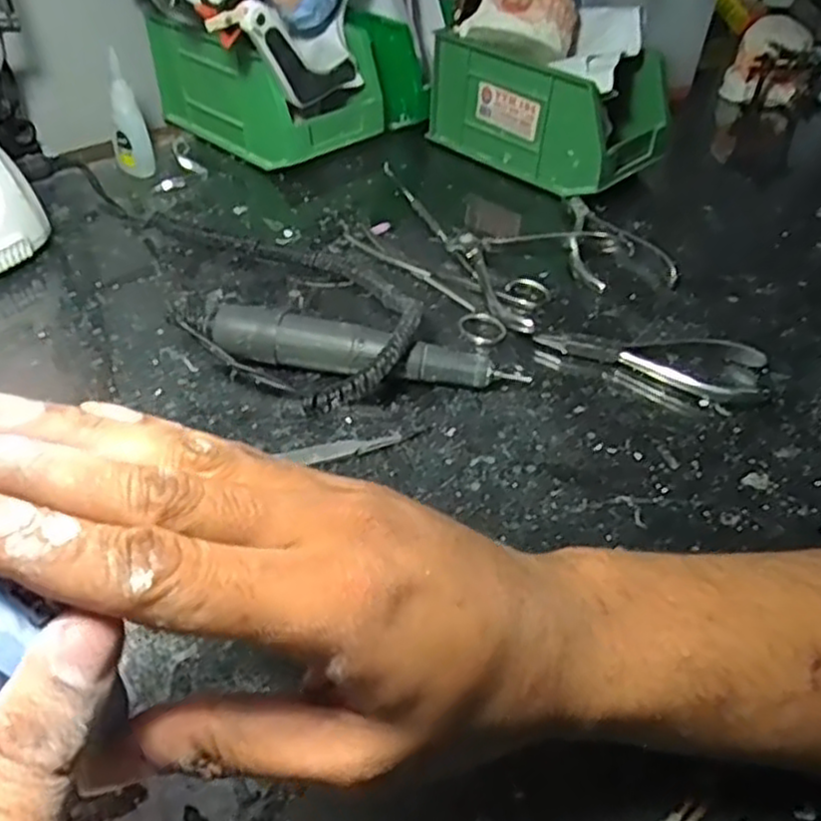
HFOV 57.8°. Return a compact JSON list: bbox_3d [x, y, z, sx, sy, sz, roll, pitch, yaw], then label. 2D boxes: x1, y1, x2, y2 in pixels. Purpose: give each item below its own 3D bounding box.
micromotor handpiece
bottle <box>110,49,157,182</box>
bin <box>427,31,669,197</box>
[{"bbox_3d":[-0.023,-0.029,0.391,0.160,0.029,0.020,7,42,4],"label":"micromotor handpiece"},{"bbox_3d":[-0.203,-0.210,0.537,0.024,0.082,0.020,-17,46,-22],"label":"bottle"},{"bbox_3d":[0.111,-0.243,0.594,0.170,0.081,0.098,35,51,30],"label":"bin"}]

